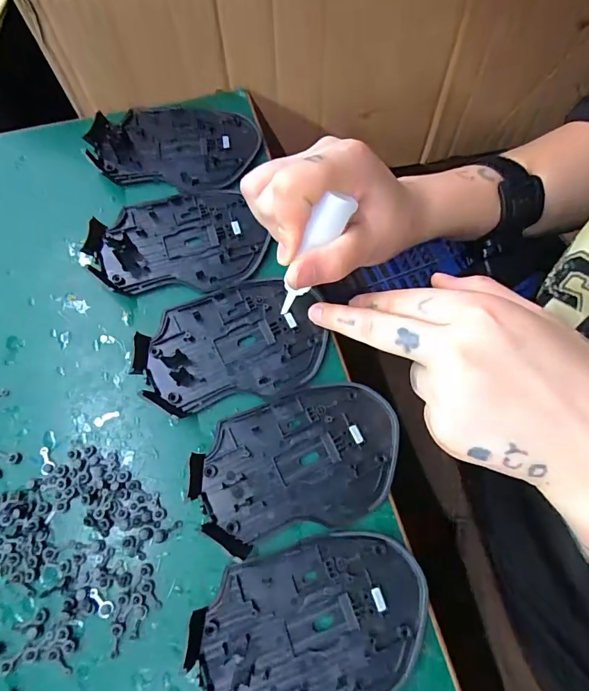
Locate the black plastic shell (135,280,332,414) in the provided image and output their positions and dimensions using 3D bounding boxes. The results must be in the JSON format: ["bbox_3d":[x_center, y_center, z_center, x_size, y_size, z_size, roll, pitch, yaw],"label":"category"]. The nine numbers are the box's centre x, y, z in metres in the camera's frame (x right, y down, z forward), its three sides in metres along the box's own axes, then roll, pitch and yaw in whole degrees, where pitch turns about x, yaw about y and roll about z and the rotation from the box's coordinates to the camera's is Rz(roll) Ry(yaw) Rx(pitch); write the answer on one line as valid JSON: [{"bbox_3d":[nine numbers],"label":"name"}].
[{"bbox_3d":[-0.038,-0.003,0.243,0.109,0.009,0.071,-12,71,-6],"label":"black plastic shell"}]

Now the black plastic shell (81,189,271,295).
[{"bbox_3d":[-0.075,-0.067,0.263,0.106,0.010,0.072,-15,72,-7],"label":"black plastic shell"}]

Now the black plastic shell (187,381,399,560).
[{"bbox_3d":[0.003,0.062,0.221,0.112,0.010,0.072,-13,71,-6],"label":"black plastic shell"}]

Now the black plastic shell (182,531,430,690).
[{"bbox_3d":[0.009,0.135,0.196,0.113,0.010,0.072,-9,71,-5],"label":"black plastic shell"}]

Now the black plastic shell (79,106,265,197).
[{"bbox_3d":[-0.085,-0.142,0.289,0.114,0.009,0.072,0,70,-2],"label":"black plastic shell"}]

